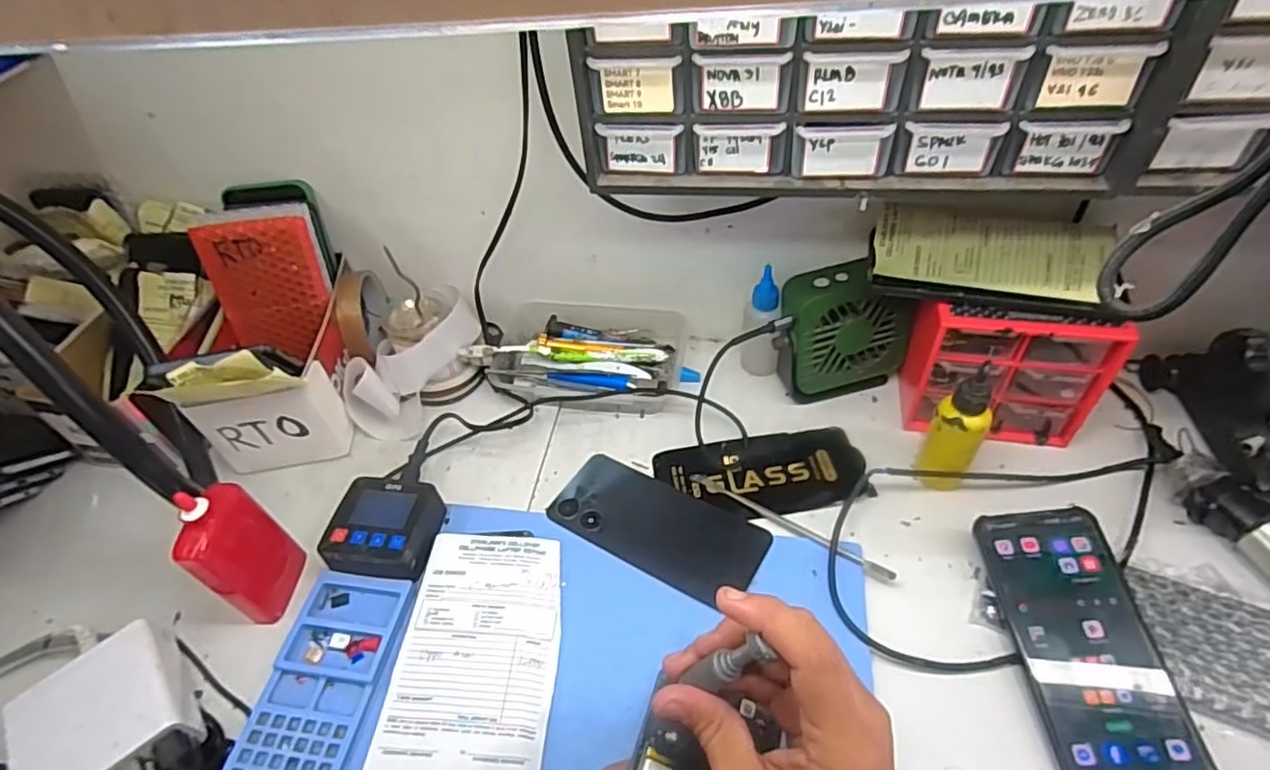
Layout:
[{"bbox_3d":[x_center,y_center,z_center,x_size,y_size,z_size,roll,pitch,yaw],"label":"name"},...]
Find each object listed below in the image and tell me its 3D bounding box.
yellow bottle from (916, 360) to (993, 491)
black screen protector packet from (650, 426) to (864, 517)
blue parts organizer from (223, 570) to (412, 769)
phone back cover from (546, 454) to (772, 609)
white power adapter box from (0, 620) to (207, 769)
[{"bbox_3d":[0.229,0.035,0.460,0.035,0.106,0.028,24,55,26],"label":"yellow bottle"},{"bbox_3d":[0.099,0.071,0.515,0.155,0.013,0.070,-10,47,-2],"label":"black screen protector packet"},{"bbox_3d":[-0.203,0.195,0.416,0.071,0.013,0.148,4,48,10],"label":"blue parts organizer"},{"bbox_3d":[0.017,0.103,0.485,0.157,0.007,0.074,22,51,25],"label":"phone back cover"},{"bbox_3d":[-0.328,0.212,0.402,0.089,0.046,0.090,-31,53,-26],"label":"white power adapter box"}]

